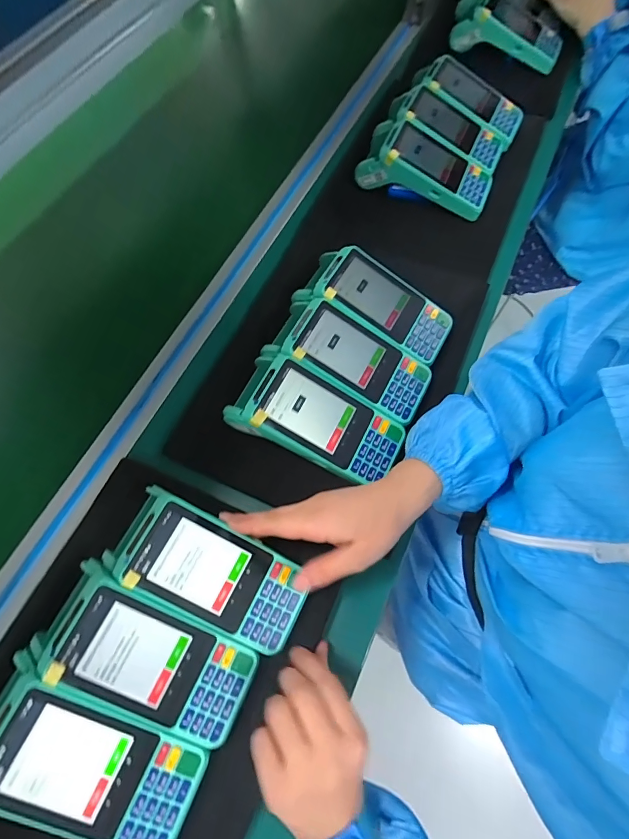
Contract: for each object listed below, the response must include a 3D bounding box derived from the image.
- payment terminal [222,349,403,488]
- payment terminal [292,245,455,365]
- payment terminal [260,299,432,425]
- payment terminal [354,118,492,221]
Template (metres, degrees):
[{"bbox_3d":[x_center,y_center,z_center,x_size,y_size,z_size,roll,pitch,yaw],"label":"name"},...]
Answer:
[{"bbox_3d":[0.003,0.002,0.389,0.161,0.040,0.079,25,68,-3],"label":"payment terminal"},{"bbox_3d":[0.070,-0.126,0.454,0.165,0.048,0.078,30,69,-2],"label":"payment terminal"},{"bbox_3d":[0.037,-0.061,0.424,0.164,0.044,0.074,30,69,-1],"label":"payment terminal"},{"bbox_3d":[0.149,-0.333,0.531,0.170,0.055,0.075,21,68,9],"label":"payment terminal"}]

